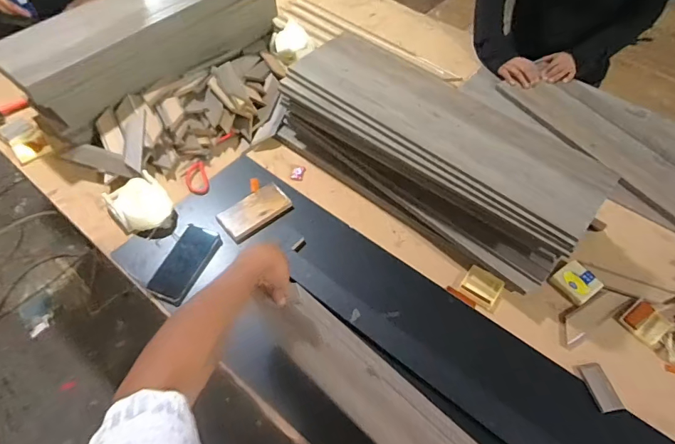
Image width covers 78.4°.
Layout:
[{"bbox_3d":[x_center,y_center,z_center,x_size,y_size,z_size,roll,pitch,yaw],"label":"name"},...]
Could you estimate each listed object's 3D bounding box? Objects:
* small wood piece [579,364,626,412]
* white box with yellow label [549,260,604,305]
[{"bbox_3d":[0.463,0.291,0.727,0.041,0.005,0.081,-13,57,-9],"label":"small wood piece"},{"bbox_3d":[0.486,0.123,0.844,0.083,0.028,0.074,-30,62,-20],"label":"white box with yellow label"}]

